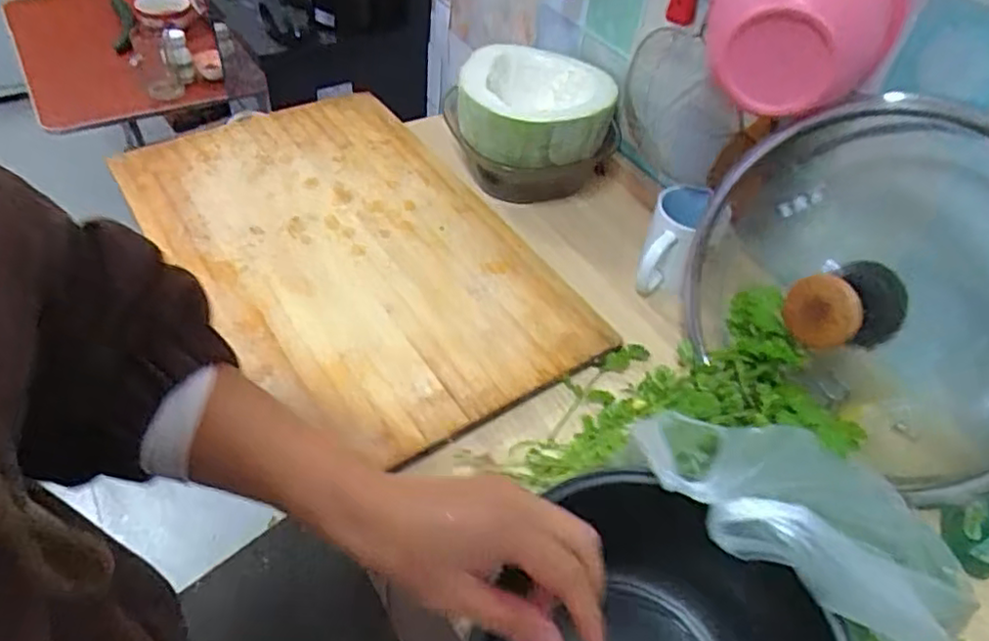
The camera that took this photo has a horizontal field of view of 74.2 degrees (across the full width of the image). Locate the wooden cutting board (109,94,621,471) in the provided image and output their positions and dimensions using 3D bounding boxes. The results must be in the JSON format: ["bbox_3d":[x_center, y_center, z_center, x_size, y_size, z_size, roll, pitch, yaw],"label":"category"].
[{"bbox_3d":[-0.162,-0.088,0.741,0.340,0.019,0.548,-27,56,-27],"label":"wooden cutting board"}]

